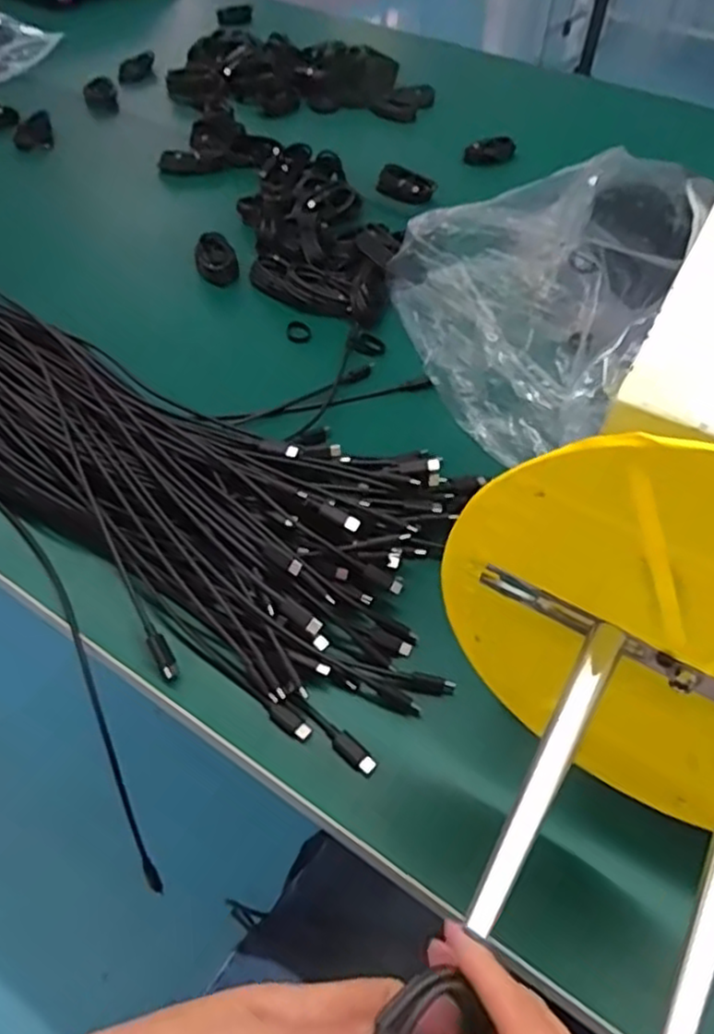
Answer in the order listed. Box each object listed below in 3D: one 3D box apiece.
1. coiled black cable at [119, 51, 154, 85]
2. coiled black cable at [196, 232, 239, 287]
[{"bbox_3d":[-0.343,-0.697,1.095,0.029,0.025,0.077,28,69,20],"label":"coiled black cable"},{"bbox_3d":[-0.145,-0.268,0.734,0.041,0.031,0.053,-5,49,-8],"label":"coiled black cable"}]

